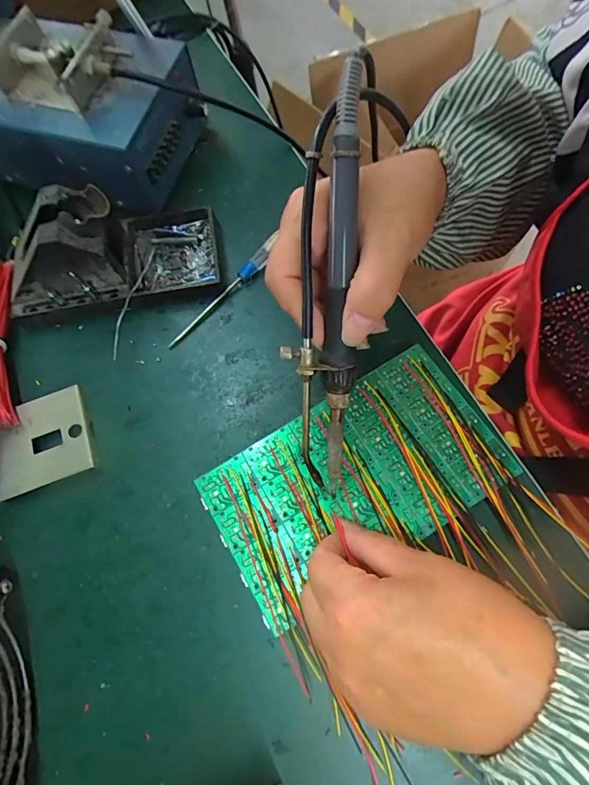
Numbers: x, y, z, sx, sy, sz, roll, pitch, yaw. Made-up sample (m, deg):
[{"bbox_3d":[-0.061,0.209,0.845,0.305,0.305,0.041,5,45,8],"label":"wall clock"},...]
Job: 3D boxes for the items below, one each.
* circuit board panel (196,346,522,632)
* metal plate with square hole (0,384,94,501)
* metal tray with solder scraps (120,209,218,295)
[{"bbox_3d":[0.037,0.054,0.262,0.173,0.024,0.100,-30,72,-9],"label":"circuit board panel"},{"bbox_3d":[-0.173,0.033,0.285,0.063,0.010,0.063,-1,71,1],"label":"metal plate with square hole"},{"bbox_3d":[-0.097,-0.110,0.325,0.073,0.019,0.073,-10,71,-2],"label":"metal tray with solder scraps"}]

